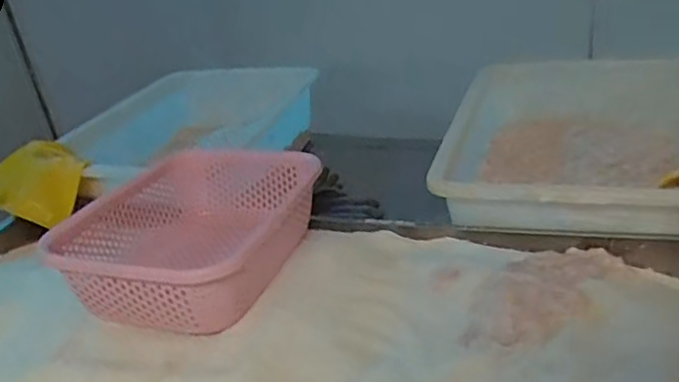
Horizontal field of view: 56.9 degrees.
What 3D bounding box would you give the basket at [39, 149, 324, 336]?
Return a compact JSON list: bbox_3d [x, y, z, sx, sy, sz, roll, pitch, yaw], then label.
[{"bbox_3d":[-0.186,0.052,0.816,0.255,0.096,0.318,2,29,19],"label":"basket"}]

